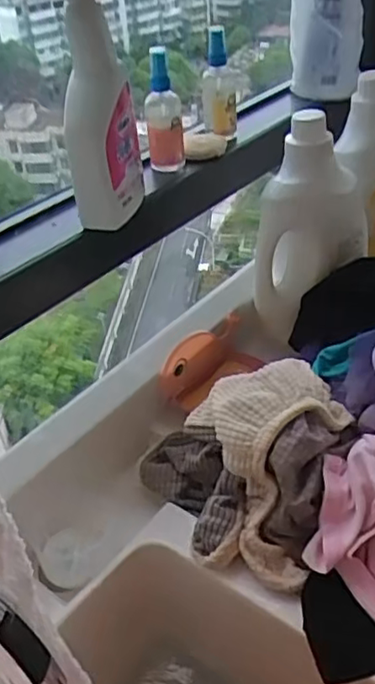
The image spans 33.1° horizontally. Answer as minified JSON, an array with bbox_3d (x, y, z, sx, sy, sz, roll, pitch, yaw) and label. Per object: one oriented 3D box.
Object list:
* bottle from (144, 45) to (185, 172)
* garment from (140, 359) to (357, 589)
[{"bbox_3d":[-0.028,-0.265,0.724,0.039,0.133,0.036,-8,37,-4],"label":"bottle"},{"bbox_3d":[0.042,0.111,0.628,0.205,0.131,0.170,16,42,25],"label":"garment"}]

